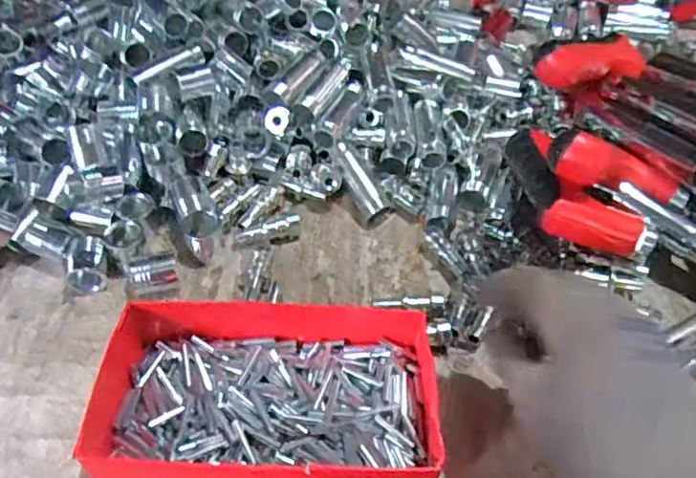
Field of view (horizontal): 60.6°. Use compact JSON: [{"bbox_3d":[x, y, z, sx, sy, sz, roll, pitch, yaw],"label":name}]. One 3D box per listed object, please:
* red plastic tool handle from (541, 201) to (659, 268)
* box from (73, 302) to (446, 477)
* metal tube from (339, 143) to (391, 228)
[{"bbox_3d":[0.189,-0.004,0.444,0.094,0.030,0.027,15,48,-7],"label":"red plastic tool handle"},{"bbox_3d":[-0.044,0.094,0.360,0.199,0.044,0.133,2,49,-1],"label":"box"},{"bbox_3d":[0.011,-0.046,0.502,0.025,0.026,0.073,-22,84,-20],"label":"metal tube"}]

